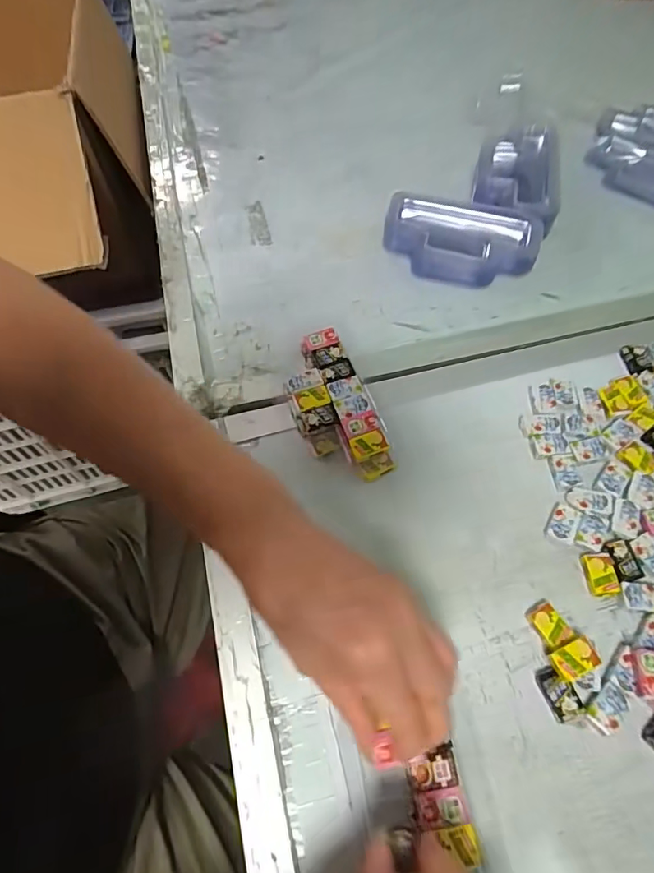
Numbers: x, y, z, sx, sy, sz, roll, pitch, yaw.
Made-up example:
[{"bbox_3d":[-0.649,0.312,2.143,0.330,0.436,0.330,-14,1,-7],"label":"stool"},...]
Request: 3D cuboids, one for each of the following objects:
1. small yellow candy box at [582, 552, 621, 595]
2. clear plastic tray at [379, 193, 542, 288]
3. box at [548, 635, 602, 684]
[{"bbox_3d":[0.178,0.089,0.321,0.019,0.004,0.026,-5,60,-1],"label":"small yellow candy box"},{"bbox_3d":[0.122,-0.180,0.459,0.142,0.039,0.076,15,62,10],"label":"clear plastic tray"},{"bbox_3d":[0.145,0.130,0.289,0.027,0.004,0.018,-25,61,-8],"label":"box"}]

